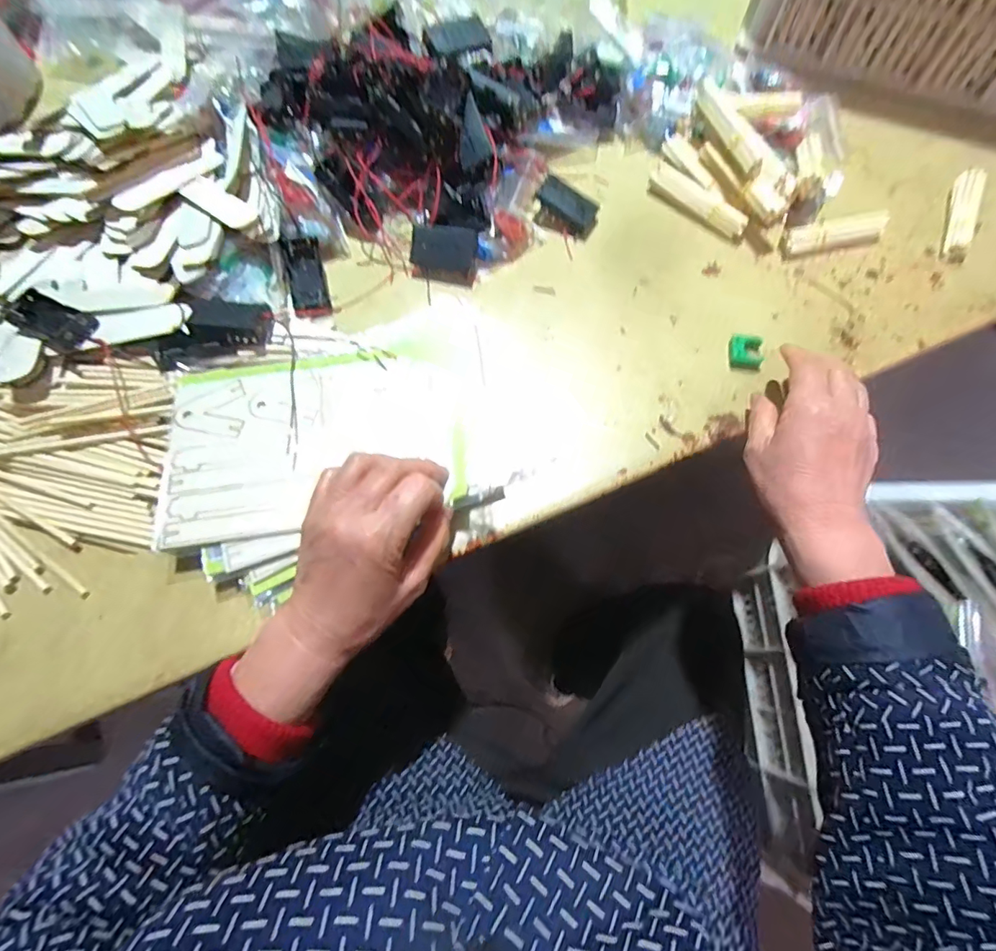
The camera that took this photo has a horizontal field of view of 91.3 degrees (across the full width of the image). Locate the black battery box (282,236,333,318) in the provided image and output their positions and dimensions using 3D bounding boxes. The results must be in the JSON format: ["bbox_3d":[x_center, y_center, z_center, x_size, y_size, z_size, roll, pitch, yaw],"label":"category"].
[{"bbox_3d":[-0.165,-0.170,0.421,0.029,0.013,0.068,-10,92,-5],"label":"black battery box"}]

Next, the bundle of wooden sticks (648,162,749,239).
[{"bbox_3d":[0.194,-0.265,0.467,0.103,0.021,0.026,43,74,15],"label":"bundle of wooden sticks"}]

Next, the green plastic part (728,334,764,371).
[{"bbox_3d":[0.209,-0.104,0.409,0.027,0.012,0.029,2,68,0],"label":"green plastic part"}]

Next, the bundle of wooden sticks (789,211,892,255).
[{"bbox_3d":[0.315,-0.224,0.451,0.101,0.025,0.020,-13,69,-6],"label":"bundle of wooden sticks"}]

